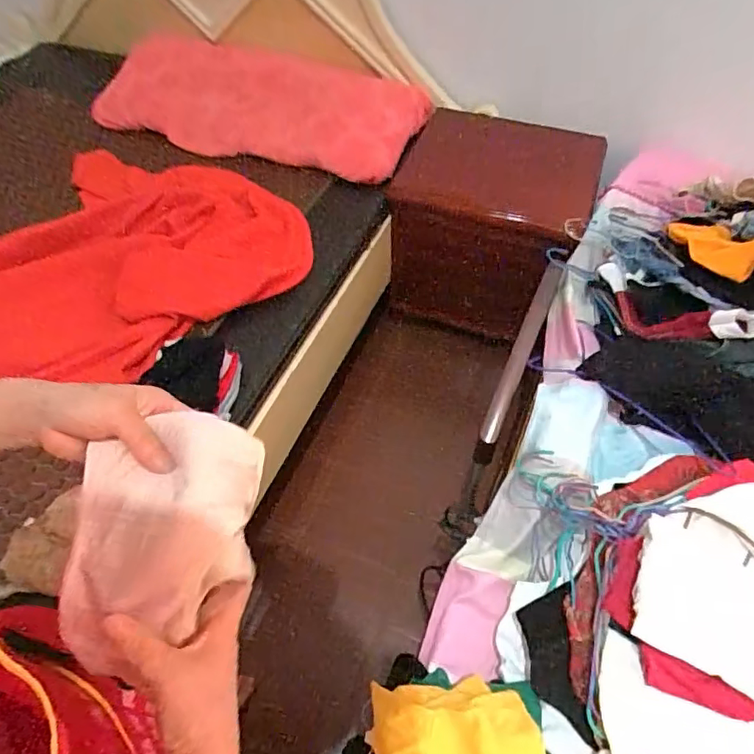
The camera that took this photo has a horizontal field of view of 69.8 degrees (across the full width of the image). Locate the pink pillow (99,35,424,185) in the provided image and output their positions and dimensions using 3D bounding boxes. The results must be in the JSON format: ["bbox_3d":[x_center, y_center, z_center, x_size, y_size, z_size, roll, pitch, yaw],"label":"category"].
[{"bbox_3d":[-0.334,-0.707,1.416,0.911,0.243,0.252,22,58,16],"label":"pink pillow"}]

